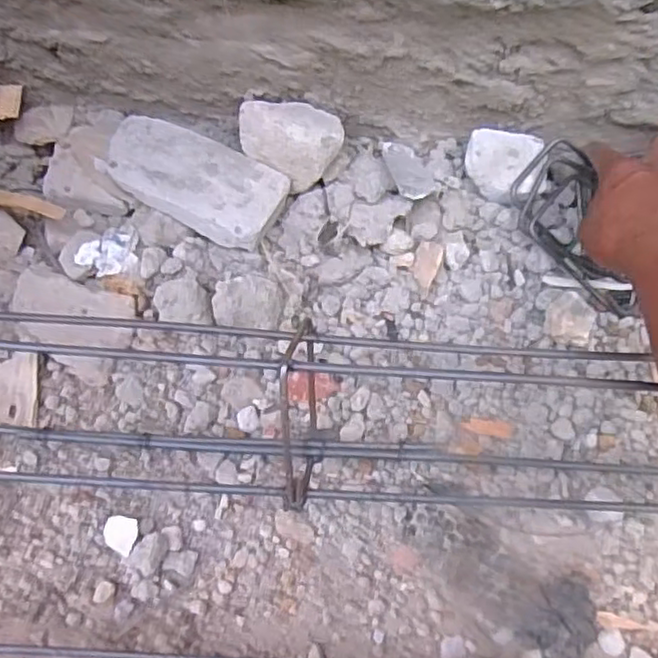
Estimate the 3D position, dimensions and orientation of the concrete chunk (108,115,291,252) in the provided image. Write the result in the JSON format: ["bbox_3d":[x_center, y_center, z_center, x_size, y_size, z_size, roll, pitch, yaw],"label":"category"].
[{"bbox_3d":[-0.117,-0.129,0.568,0.157,0.025,0.078,26,74,9],"label":"concrete chunk"}]

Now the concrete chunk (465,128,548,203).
[{"bbox_3d":[0.153,-0.139,0.586,0.069,0.041,0.053,10,72,4],"label":"concrete chunk"}]

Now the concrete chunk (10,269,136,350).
[{"bbox_3d":[-0.218,-0.012,0.569,0.103,0.040,0.054,14,72,5],"label":"concrete chunk"}]

